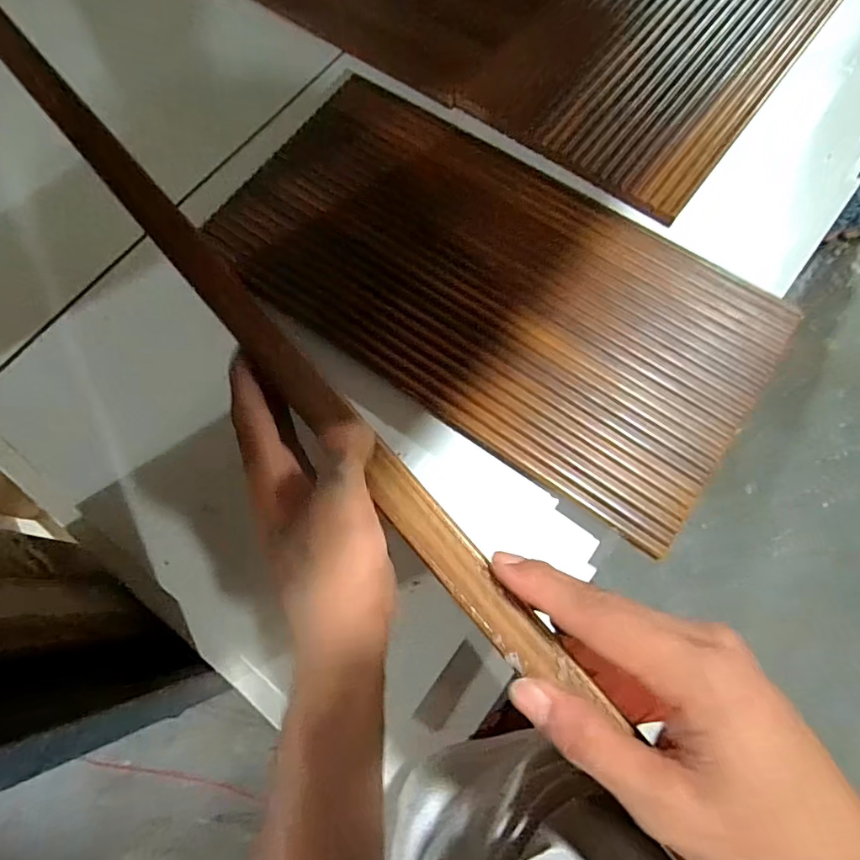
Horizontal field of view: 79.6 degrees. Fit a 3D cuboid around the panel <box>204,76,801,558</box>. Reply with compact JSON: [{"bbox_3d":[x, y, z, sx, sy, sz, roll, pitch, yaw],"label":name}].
[{"bbox_3d":[0.071,-0.206,0.701,0.738,0.020,0.385,33,76,11],"label":"panel"}]

